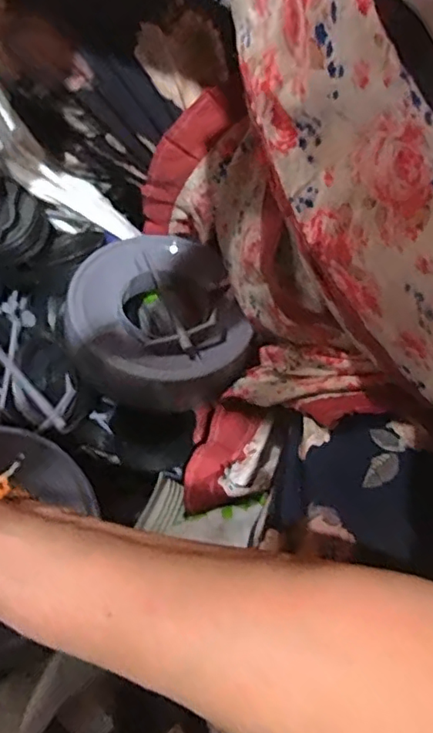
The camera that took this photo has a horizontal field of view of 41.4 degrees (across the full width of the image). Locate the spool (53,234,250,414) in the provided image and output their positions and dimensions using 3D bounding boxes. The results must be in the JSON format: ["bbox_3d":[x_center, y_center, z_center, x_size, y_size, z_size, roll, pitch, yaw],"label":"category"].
[{"bbox_3d":[-0.052,-0.041,0.467,0.139,0.039,0.156,-21,70,-11],"label":"spool"}]

